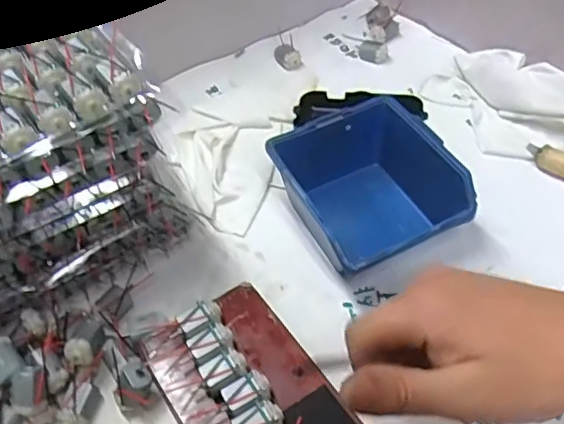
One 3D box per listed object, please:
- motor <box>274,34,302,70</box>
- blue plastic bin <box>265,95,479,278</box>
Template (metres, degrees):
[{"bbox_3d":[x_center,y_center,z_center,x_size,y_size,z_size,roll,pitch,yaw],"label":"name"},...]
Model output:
[{"bbox_3d":[0.004,-0.171,0.613,0.026,0.016,0.058,-6,49,-1],"label":"motor"},{"bbox_3d":[0.064,-0.016,0.443,0.111,0.063,0.129,-20,51,-13],"label":"blue plastic bin"}]

